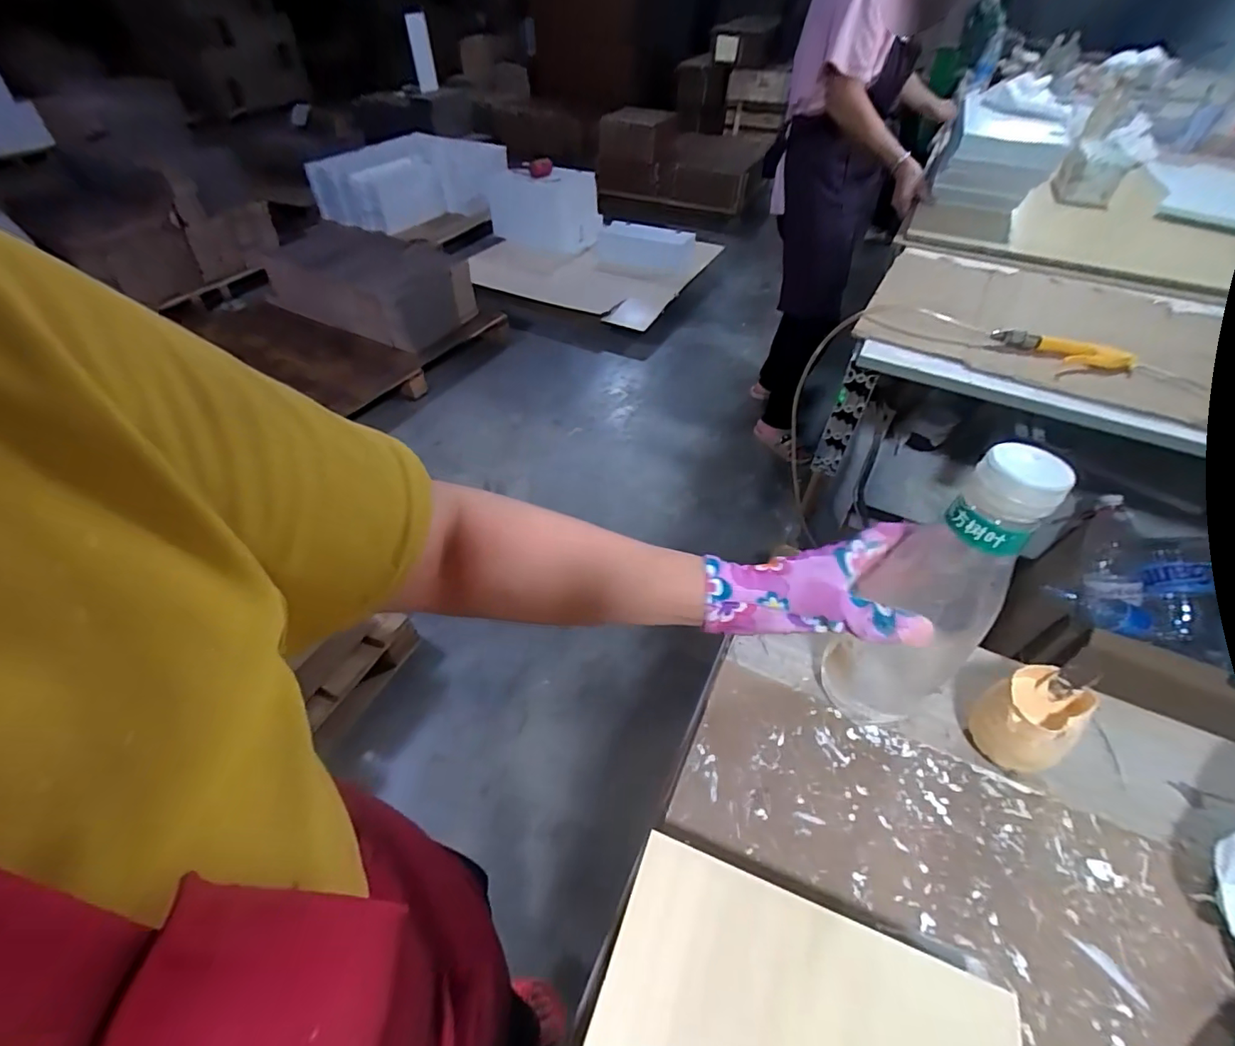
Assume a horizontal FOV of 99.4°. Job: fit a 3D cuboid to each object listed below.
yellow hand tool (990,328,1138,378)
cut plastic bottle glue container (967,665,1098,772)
[{"bbox_3d":[0.684,-0.264,0.805,0.192,0.027,0.039,21,51,19],"label":"yellow hand tool"},{"bbox_3d":[0.290,0.145,0.374,0.059,0.069,0.056,-22,51,-19],"label":"cut plastic bottle glue container"}]

